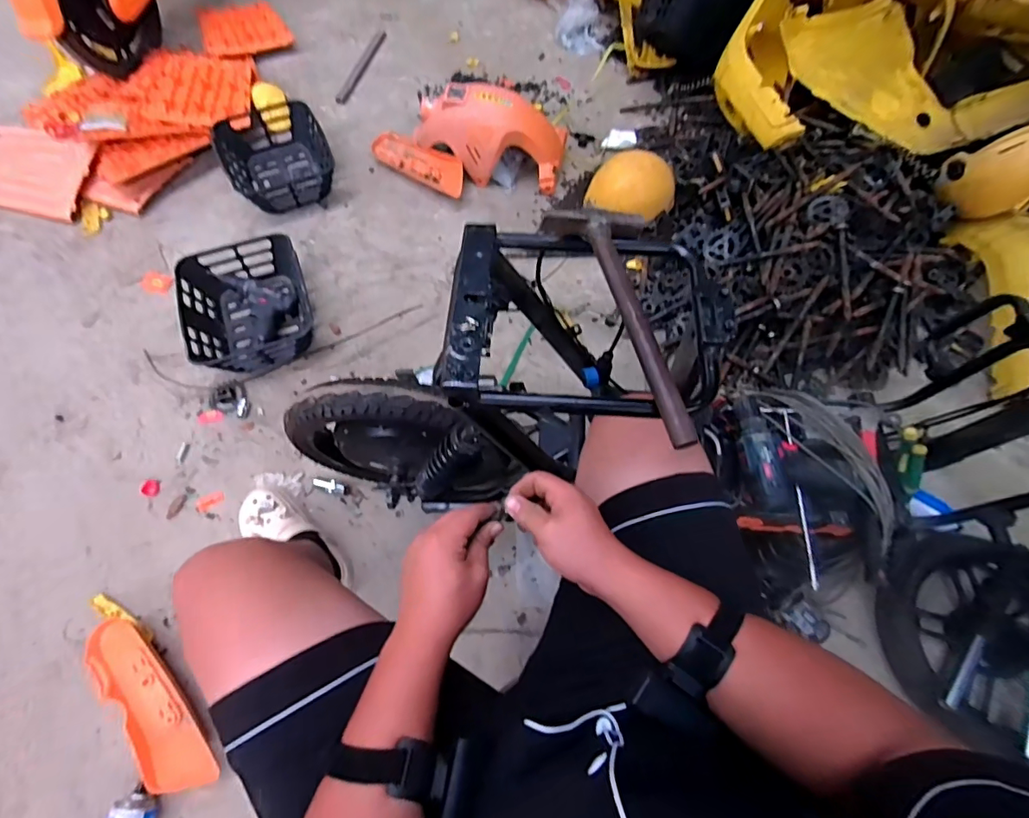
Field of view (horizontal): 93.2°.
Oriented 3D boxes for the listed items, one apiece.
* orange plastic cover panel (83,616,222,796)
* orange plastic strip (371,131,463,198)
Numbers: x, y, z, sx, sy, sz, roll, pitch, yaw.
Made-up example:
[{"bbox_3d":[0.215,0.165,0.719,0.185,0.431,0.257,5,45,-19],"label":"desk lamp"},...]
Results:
[{"bbox_3d":[-0.671,0.535,0.886,0.111,0.058,0.341,-36,70,-16],"label":"orange plastic cover panel"},{"bbox_3d":[-0.288,-0.763,1.493,0.364,0.070,0.113,31,68,13],"label":"orange plastic strip"}]

